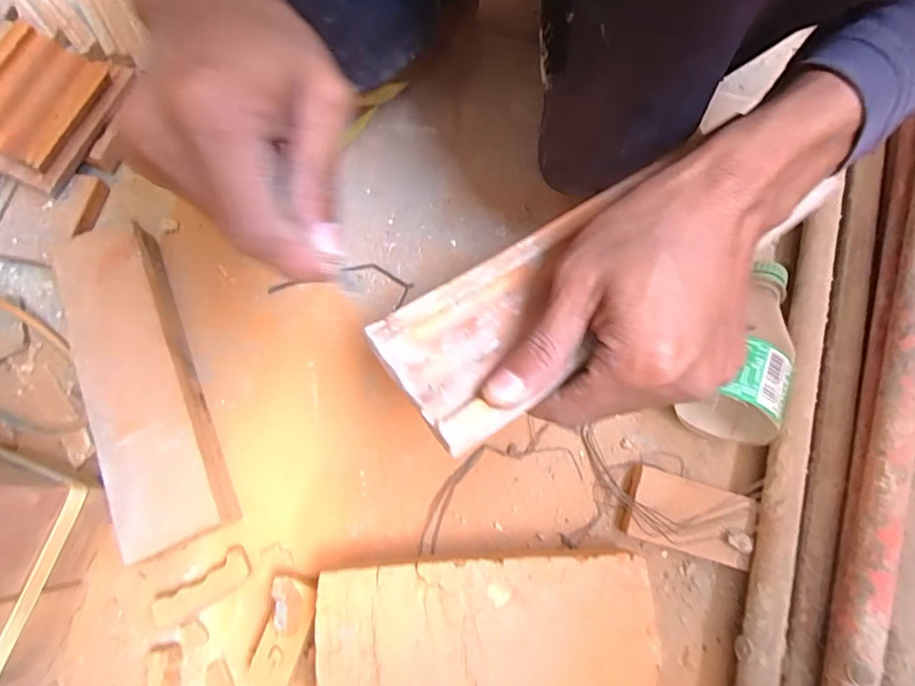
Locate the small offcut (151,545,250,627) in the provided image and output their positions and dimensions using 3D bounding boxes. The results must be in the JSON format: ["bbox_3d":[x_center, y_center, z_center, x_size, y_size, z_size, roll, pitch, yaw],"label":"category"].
[{"bbox_3d":[-0.164,0.158,0.343,0.063,0.016,0.021,-32,76,-7],"label":"small offcut"}]

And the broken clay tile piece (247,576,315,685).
[{"bbox_3d":[-0.107,0.178,0.329,0.026,0.024,0.058,13,75,5],"label":"broken clay tile piece"}]

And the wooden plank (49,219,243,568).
[{"bbox_3d":[-0.218,0.030,0.369,0.066,0.041,0.222,-23,75,-5],"label":"wooden plank"}]

